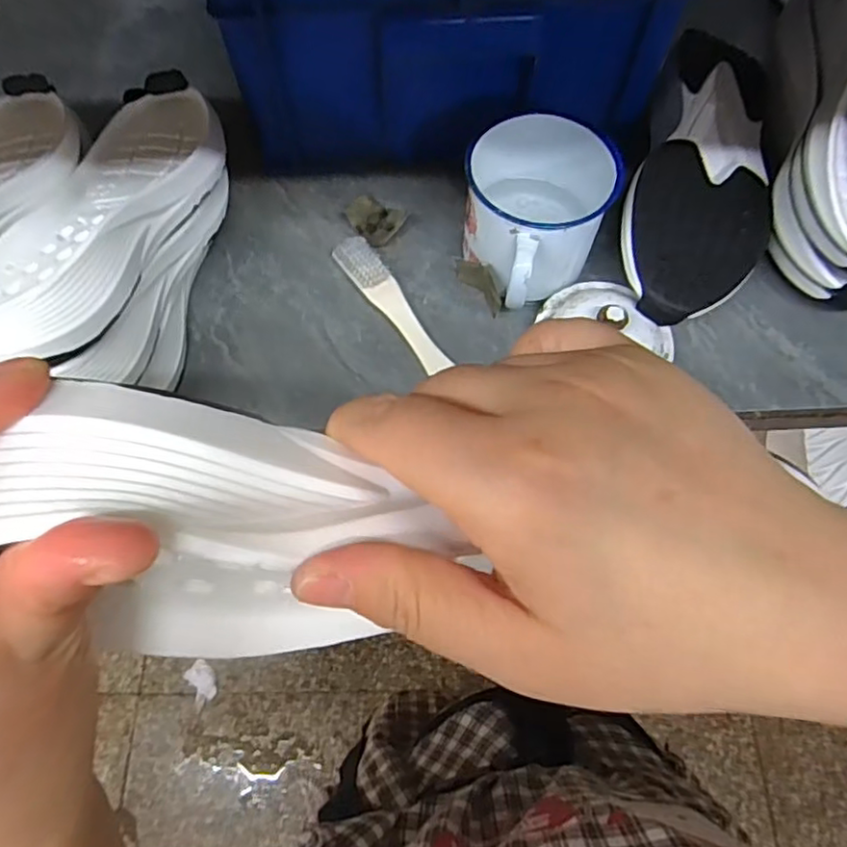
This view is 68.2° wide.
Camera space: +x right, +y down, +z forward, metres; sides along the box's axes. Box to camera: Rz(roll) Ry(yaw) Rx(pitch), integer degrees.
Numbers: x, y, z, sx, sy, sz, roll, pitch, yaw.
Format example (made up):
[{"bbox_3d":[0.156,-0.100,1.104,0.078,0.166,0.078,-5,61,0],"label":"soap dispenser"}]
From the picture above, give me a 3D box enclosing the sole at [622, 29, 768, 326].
[{"bbox_3d":[0.225,-0.202,0.488,0.104,0.031,0.273,20,69,7],"label":"sole"}]

